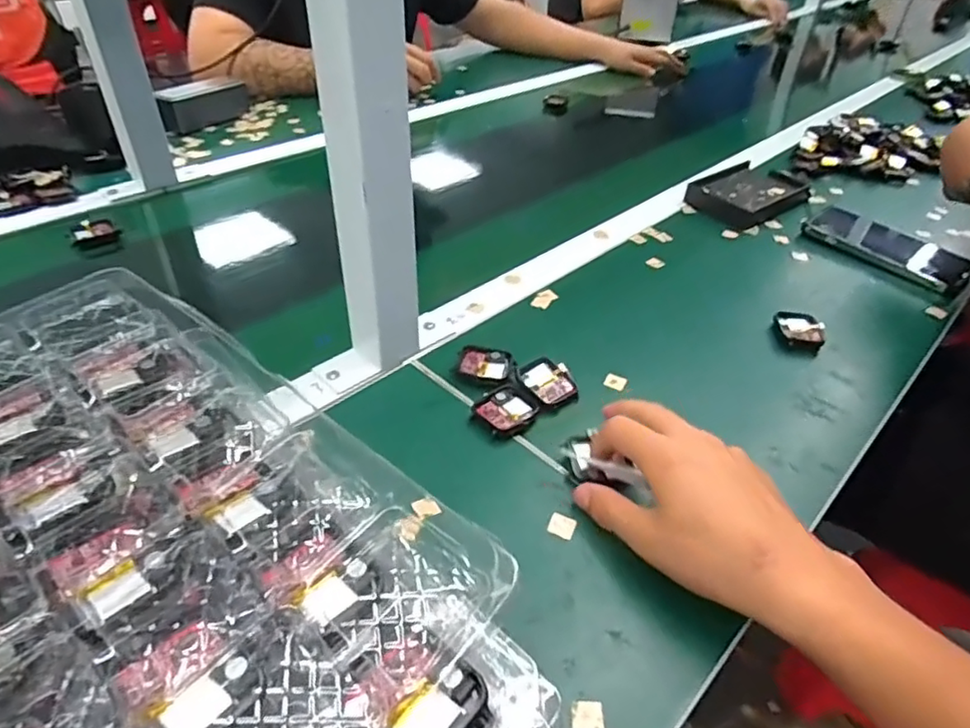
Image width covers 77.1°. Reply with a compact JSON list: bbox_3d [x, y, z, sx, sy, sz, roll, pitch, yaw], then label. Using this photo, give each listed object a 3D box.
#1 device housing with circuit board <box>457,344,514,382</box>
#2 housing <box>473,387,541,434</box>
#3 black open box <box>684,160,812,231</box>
[{"bbox_3d":[0.000,0.000,0.489,0.043,0.008,0.037,9,40,8],"label":"device housing with circuit board"},{"bbox_3d":[0.016,0.034,0.451,0.041,0.008,0.044,-25,47,-29],"label":"housing"},{"bbox_3d":[0.326,-0.215,0.757,0.164,0.020,0.101,-28,48,-32],"label":"black open box"}]

